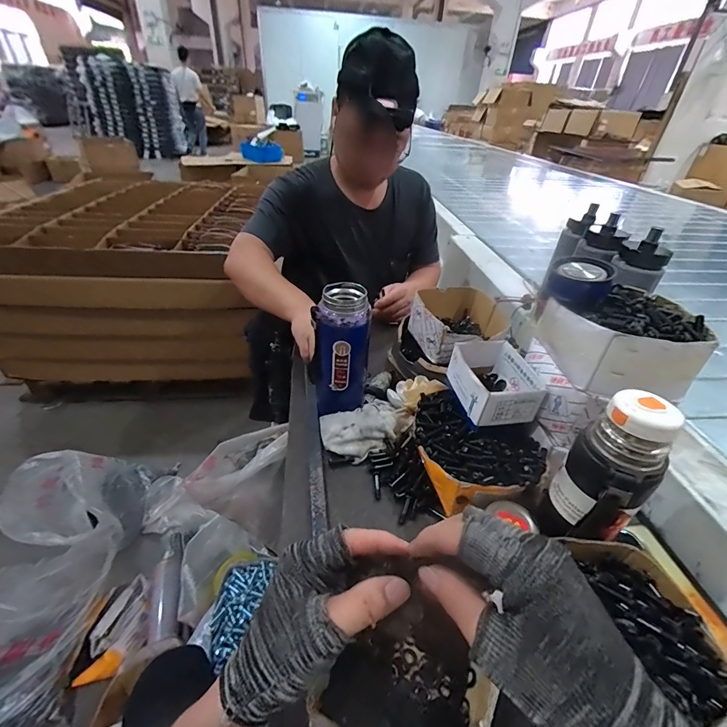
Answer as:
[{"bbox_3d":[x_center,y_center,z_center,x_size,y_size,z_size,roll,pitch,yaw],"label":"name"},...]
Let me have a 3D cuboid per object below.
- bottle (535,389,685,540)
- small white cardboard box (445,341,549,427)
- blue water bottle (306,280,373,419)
[{"bbox_3d":[0.244,0.114,0.367,0.070,0.180,0.071,-7,38,-14],"label":"bottle"},{"bbox_3d":[0.179,0.024,0.513,0.090,0.057,0.129,-4,37,-9],"label":"small white cardboard box"},{"bbox_3d":[-0.036,-0.021,0.549,0.084,0.182,0.073,2,36,-2],"label":"blue water bottle"}]

